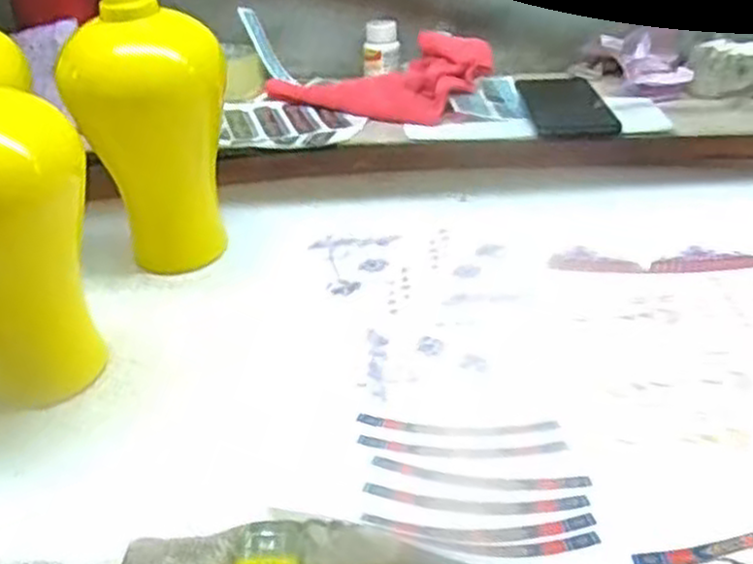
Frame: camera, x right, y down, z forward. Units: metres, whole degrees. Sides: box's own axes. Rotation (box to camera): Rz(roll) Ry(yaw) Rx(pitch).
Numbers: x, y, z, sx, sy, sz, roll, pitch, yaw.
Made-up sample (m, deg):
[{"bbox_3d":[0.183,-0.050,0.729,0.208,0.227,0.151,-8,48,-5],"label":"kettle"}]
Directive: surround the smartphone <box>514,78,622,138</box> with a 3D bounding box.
[{"bbox_3d":[0.184,-0.178,0.765,0.074,0.007,0.192,-1,30,2],"label":"smartphone"}]

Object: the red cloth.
[{"bbox_3d":[0.004,-0.214,0.786,0.194,0.047,0.138,28,48,31],"label":"red cloth"}]

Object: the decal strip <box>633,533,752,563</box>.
[{"bbox_3d":[0.170,0.117,0.355,0.108,0.004,0.011,-12,38,-9],"label":"decal strip"}]

